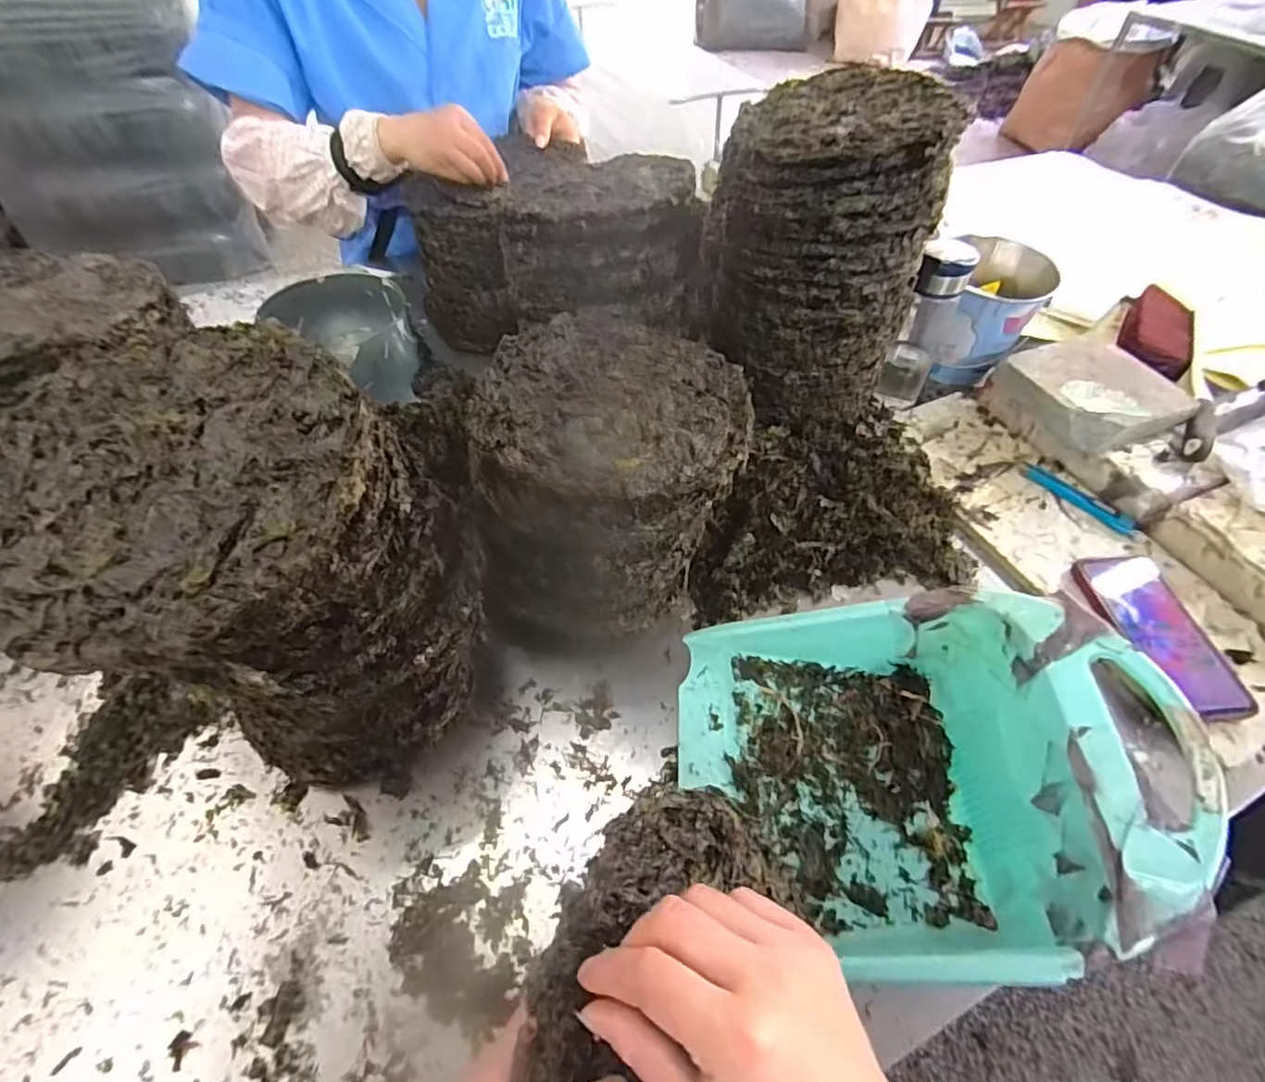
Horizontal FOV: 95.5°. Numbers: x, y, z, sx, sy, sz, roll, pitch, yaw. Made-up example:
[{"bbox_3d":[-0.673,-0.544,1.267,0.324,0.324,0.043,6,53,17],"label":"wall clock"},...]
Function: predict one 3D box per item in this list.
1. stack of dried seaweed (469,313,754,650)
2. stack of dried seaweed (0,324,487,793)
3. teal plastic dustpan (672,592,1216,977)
[{"bbox_3d":[-0.011,-0.050,0.486,0.197,0.190,0.202,7,53,5],"label":"stack of dried seaweed"},{"bbox_3d":[-0.222,0.044,0.398,0.212,0.296,0.204,13,54,9],"label":"stack of dried seaweed"},{"bbox_3d":[0.182,0.152,0.405,0.278,0.153,0.228,5,53,4],"label":"teal plastic dustpan"}]

